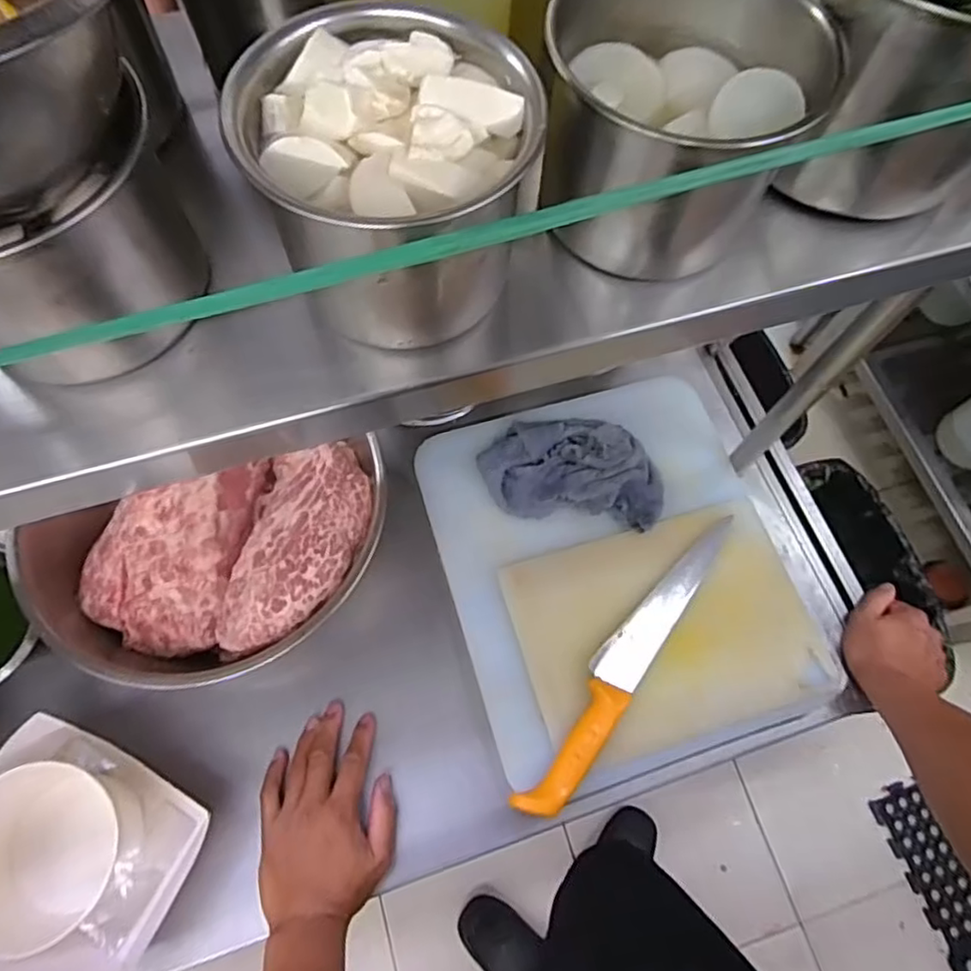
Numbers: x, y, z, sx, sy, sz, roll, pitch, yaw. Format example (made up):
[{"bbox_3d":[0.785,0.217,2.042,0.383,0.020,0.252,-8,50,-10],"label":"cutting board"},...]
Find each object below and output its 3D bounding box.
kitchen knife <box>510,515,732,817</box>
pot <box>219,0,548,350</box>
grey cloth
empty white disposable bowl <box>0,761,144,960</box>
[{"bbox_3d":[0.143,0.161,0.615,0.044,0.037,0.346,36,71,12],"label":"kitchen knife"},{"bbox_3d":[-0.040,-0.129,0.282,0.115,0.103,0.096,-1,68,-3],"label":"pot"},{"bbox_3d":[0.095,-0.019,0.676,0.192,0.047,0.104,7,68,1],"label":"grey cloth"},{"bbox_3d":[-0.369,0.308,0.534,0.132,0.074,0.135,1,68,-2],"label":"empty white disposable bowl"}]

